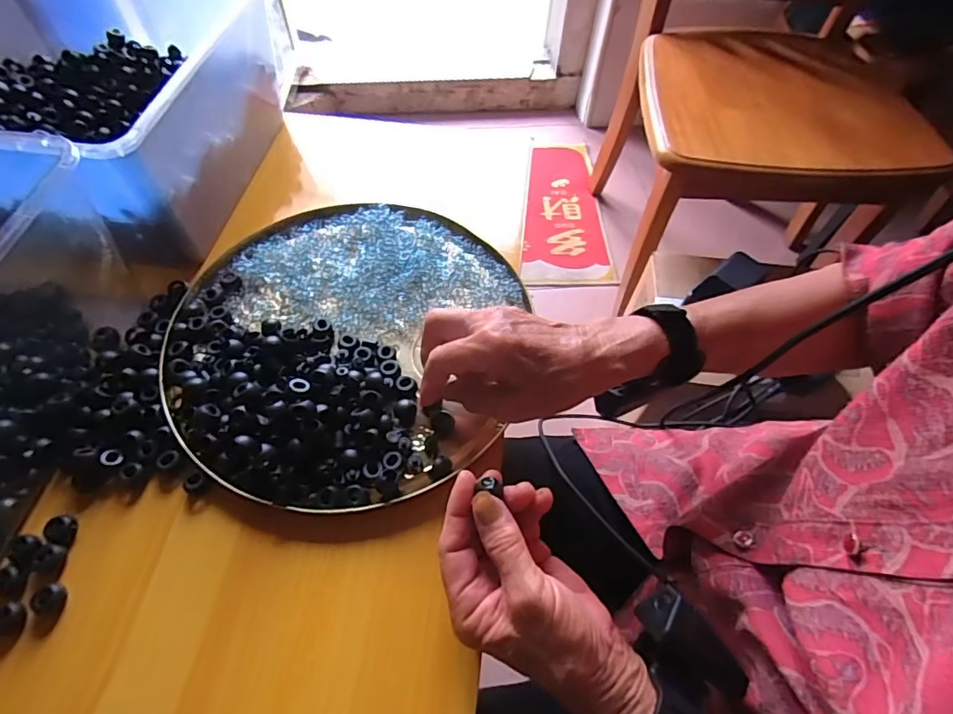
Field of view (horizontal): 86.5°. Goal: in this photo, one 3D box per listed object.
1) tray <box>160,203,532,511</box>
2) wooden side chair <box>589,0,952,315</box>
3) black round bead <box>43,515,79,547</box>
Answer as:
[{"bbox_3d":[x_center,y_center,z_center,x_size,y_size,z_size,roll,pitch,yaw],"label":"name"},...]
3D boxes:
[{"bbox_3d":[-0.112,-0.025,0.414,0.267,0.035,0.280,1,58,-1],"label":"tray"},{"bbox_3d":[0.493,-0.547,0.843,0.452,0.843,0.653,5,58,2],"label":"wooden side chair"},{"bbox_3d":[-0.274,0.114,0.335,0.017,0.010,0.018,1,58,-1],"label":"black round bead"}]

